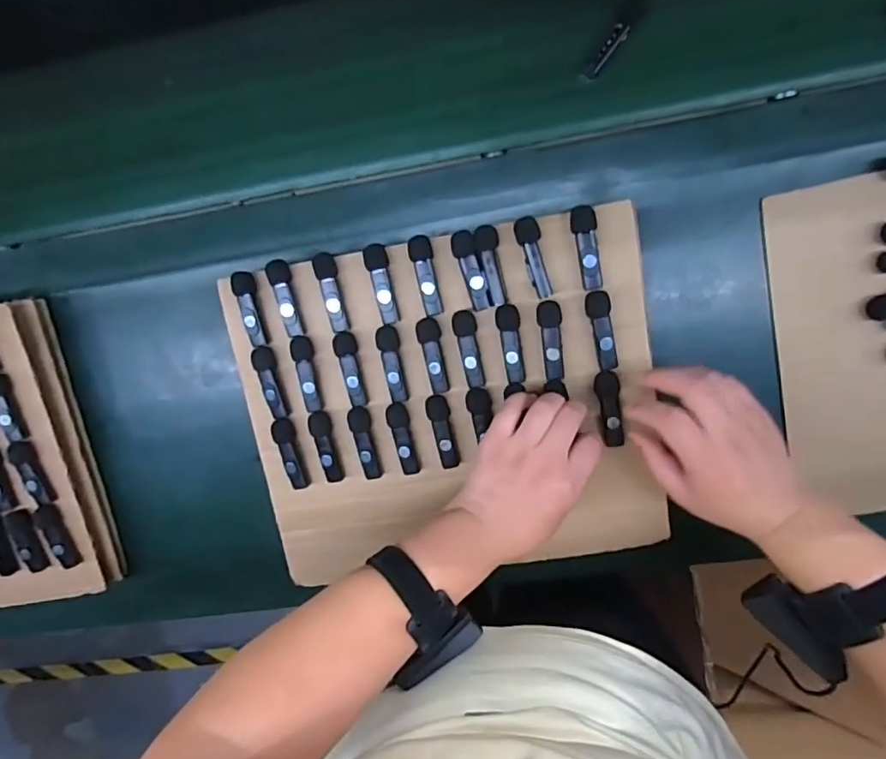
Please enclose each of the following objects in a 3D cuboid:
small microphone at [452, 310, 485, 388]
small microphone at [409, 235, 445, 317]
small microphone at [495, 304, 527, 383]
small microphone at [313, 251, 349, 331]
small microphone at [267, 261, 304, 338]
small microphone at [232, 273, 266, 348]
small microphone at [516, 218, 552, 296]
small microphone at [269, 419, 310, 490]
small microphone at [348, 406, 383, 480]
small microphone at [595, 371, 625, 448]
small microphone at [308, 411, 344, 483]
[{"bbox_3d":[0.022,-0.025,0.455,0.019,0.012,0.064,-10,97,6],"label":"small microphone"},{"bbox_3d":[-0.012,-0.085,0.445,0.018,0.013,0.063,-16,96,7],"label":"small microphone"},{"bbox_3d":[0.056,-0.029,0.452,0.019,0.012,0.065,-6,97,6],"label":"small microphone"},{"bbox_3d":[-0.091,-0.073,0.459,0.017,0.021,0.066,-15,96,7],"label":"small microphone"},{"bbox_3d":[-0.132,-0.069,0.463,0.017,0.019,0.064,-15,96,7],"label":"small microphone"},{"bbox_3d":[-0.164,-0.060,0.467,0.017,0.018,0.063,-10,97,6],"label":"small microphone"},{"bbox_3d":[0.074,-0.098,0.440,0.020,0.011,0.065,-15,96,7],"label":"small microphone"},{"bbox_3d":[-0.137,0.068,0.493,0.019,0.013,0.067,-9,97,6],"label":"small microphone"},{"bbox_3d":[-0.068,0.056,0.483,0.018,0.013,0.066,-13,97,7],"label":"small microphone"},{"bbox_3d":[0.139,0.026,0.452,0.018,0.010,0.064,-9,99,6],"label":"small microphone"},{"bbox_3d":[-0.104,0.061,0.486,0.017,0.014,0.066,-9,97,6],"label":"small microphone"}]

